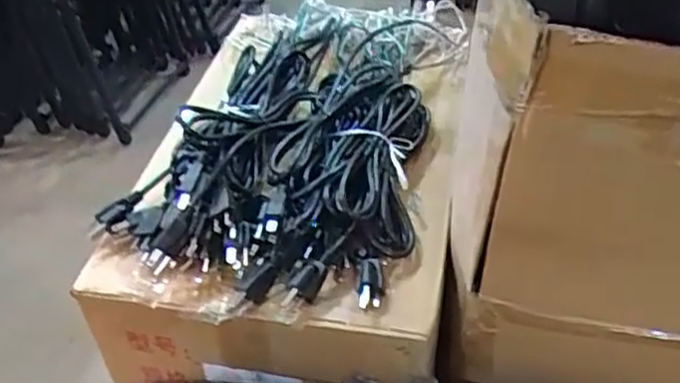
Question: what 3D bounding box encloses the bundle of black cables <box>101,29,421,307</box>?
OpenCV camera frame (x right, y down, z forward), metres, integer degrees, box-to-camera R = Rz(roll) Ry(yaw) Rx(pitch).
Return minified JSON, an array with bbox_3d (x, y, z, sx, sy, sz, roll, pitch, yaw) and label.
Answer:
[{"bbox_3d":[-0.025,-0.093,0.790,0.290,0.090,0.512,13,44,16],"label":"bundle of black cables"}]

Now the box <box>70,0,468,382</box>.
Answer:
[{"bbox_3d":[-0.041,-0.046,0.834,0.350,0.165,0.547,6,42,8],"label":"box"}]

